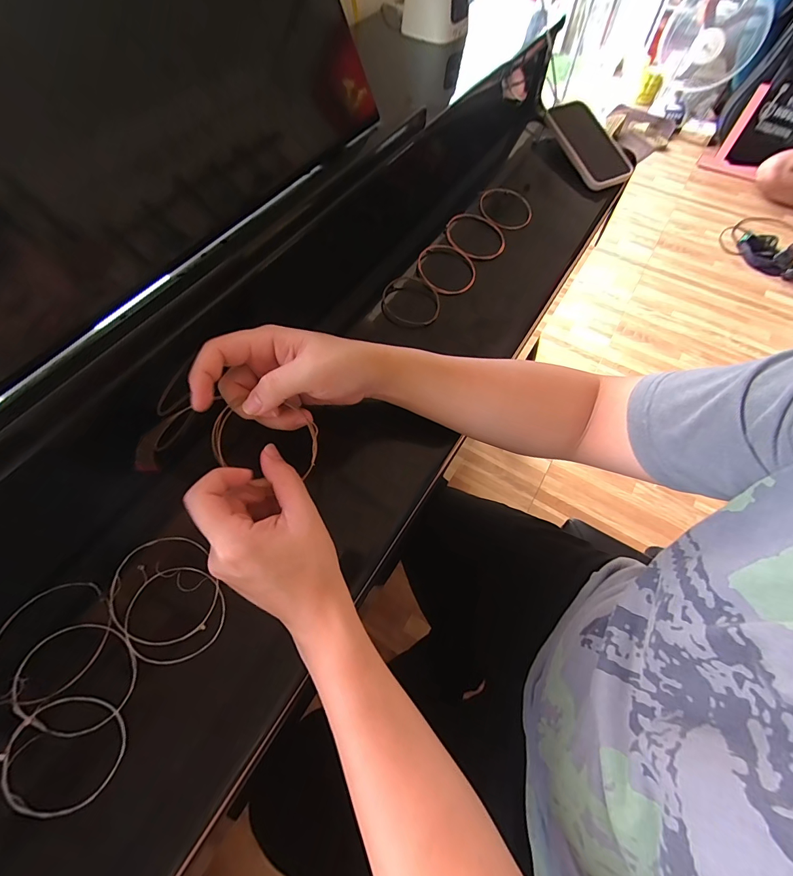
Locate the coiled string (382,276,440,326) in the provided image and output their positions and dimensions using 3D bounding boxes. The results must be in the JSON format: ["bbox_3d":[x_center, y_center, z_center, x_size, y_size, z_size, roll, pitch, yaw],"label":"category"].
[{"bbox_3d":[0.018,-0.154,0.421,0.064,0.007,0.068,17,62,-2],"label":"coiled string"}]

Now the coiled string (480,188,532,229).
[{"bbox_3d":[0.141,-0.298,0.491,0.068,0.008,0.071,11,66,3],"label":"coiled string"}]

